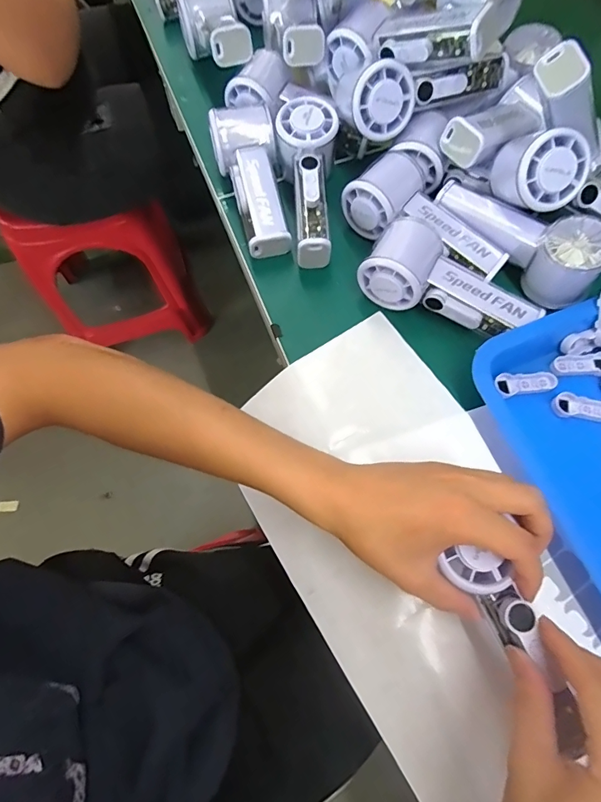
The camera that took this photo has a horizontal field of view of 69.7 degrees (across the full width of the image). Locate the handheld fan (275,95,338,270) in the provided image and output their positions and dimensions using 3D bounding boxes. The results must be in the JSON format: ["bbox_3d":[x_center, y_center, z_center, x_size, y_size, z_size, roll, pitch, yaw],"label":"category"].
[{"bbox_3d":[0.009,-0.203,0.414,0.055,0.055,0.155,-4,82,-2],"label":"handheld fan"}]

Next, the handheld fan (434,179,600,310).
[{"bbox_3d":[0.190,-0.147,0.381,0.152,0.058,0.048,42,75,14],"label":"handheld fan"}]

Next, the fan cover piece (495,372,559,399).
[{"bbox_3d":[0.185,-0.016,0.357,0.050,0.004,0.019,-10,70,-4],"label":"fan cover piece"}]

